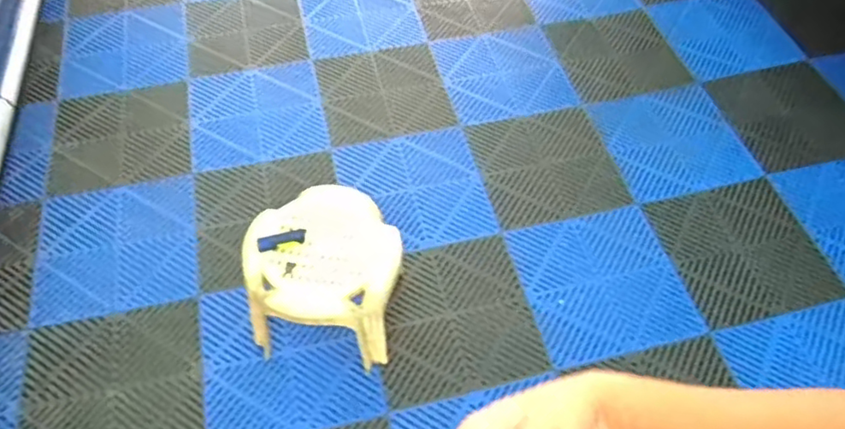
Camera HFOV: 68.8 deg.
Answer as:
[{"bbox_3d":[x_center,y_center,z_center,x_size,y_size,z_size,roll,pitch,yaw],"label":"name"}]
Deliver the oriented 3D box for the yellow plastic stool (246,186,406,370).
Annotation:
[{"bbox_3d":[-0.214,0.138,1.419,0.326,0.270,0.316,7,56,4],"label":"yellow plastic stool"}]

